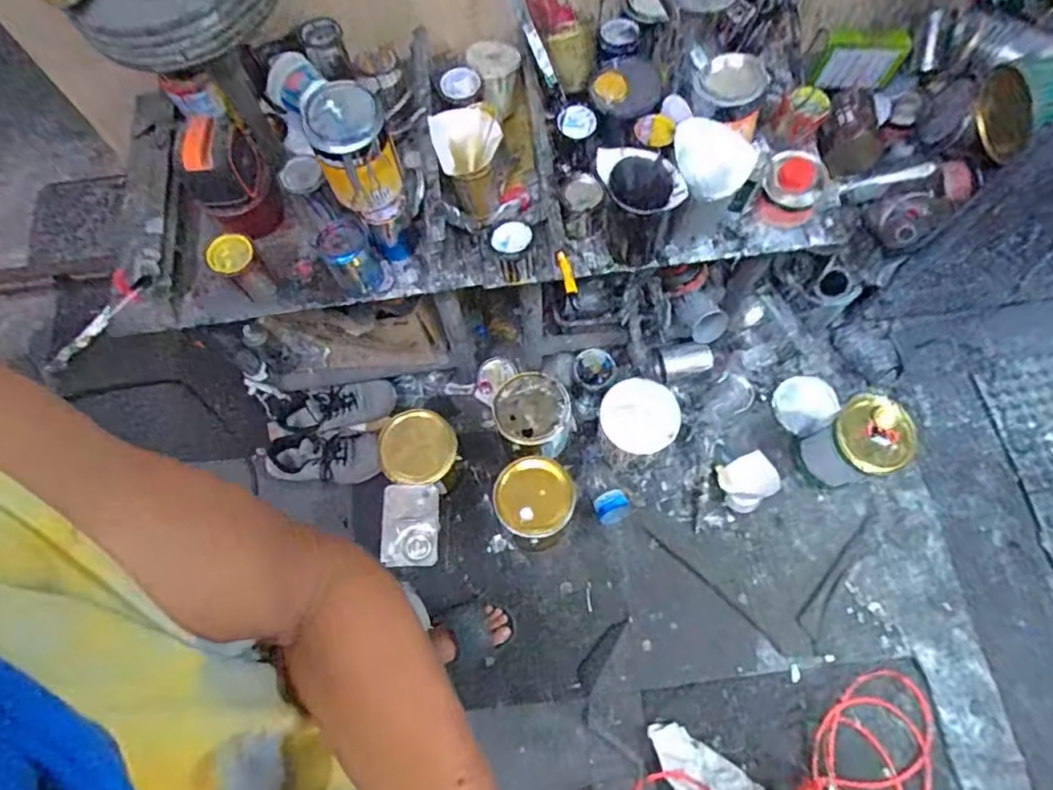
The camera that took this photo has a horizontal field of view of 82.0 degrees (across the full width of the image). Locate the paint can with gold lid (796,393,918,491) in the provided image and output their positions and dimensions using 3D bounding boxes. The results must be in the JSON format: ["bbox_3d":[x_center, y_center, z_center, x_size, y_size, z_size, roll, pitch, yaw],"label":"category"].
[{"bbox_3d":[0.720,0.109,1.326,0.169,0.204,0.165,-38,72,-11],"label":"paint can with gold lid"}]

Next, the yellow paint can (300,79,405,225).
[{"bbox_3d":[-0.244,-0.344,0.877,0.103,0.186,0.099,-1,69,2],"label":"yellow paint can"}]

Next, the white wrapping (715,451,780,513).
[{"bbox_3d":[0.487,0.194,1.341,0.103,0.106,0.107,-18,70,-5],"label":"white wrapping"}]

